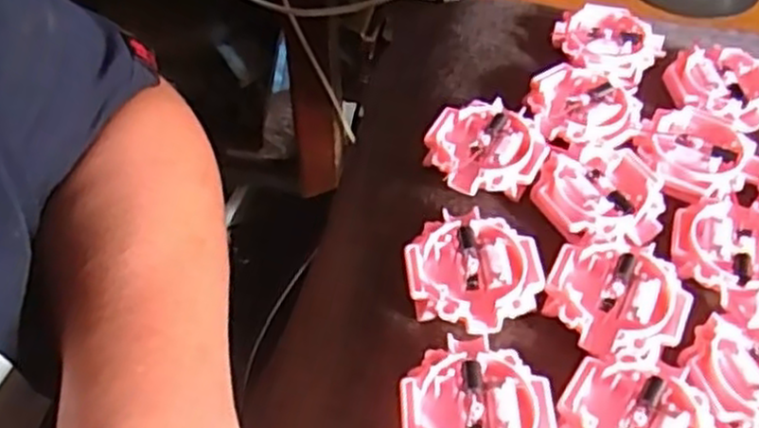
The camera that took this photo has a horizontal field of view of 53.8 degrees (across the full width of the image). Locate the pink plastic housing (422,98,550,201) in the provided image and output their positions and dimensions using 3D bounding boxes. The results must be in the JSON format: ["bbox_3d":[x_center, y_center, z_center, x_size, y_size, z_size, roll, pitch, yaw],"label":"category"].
[{"bbox_3d":[0.048,-0.029,0.344,0.052,0.020,0.049,1,51,-1],"label":"pink plastic housing"}]

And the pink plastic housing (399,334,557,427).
[{"bbox_3d":[0.034,0.070,0.264,0.052,0.013,0.053,1,51,-1],"label":"pink plastic housing"}]

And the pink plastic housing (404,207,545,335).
[{"bbox_3d":[0.037,0.023,0.301,0.051,0.014,0.053,1,51,-1],"label":"pink plastic housing"}]

